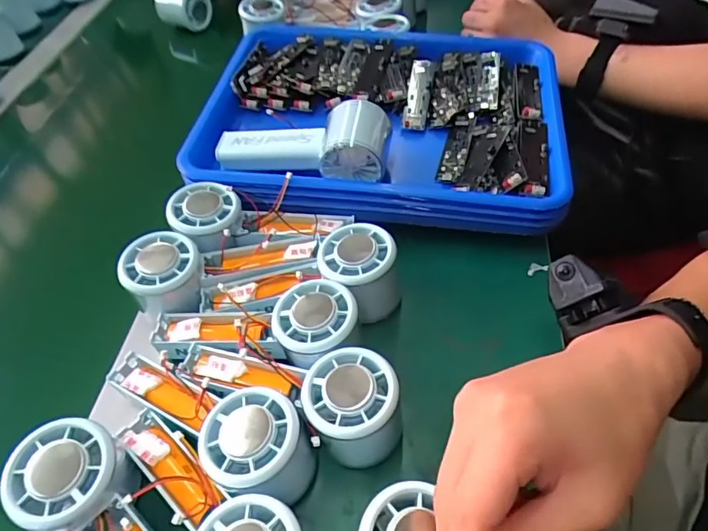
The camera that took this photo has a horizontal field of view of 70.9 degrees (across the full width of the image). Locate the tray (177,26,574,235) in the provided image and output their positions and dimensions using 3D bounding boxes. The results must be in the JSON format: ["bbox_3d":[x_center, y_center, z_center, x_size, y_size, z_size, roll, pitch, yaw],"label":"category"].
[{"bbox_3d":[0.021,-0.146,0.480,0.336,0.057,0.254,3,51,8],"label":"tray"}]

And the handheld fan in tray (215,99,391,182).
[{"bbox_3d":[-0.046,-0.113,0.440,0.146,0.050,0.076,4,51,9],"label":"handheld fan in tray"}]

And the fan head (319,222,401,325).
[{"bbox_3d":[0.006,0.007,0.381,0.060,0.059,0.059,-8,50,-1],"label":"fan head"}]

